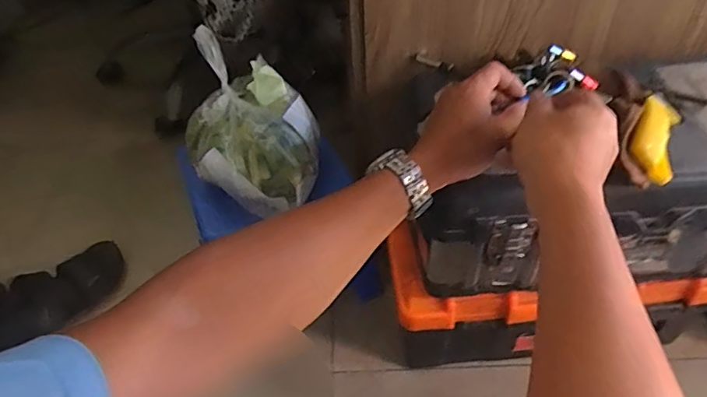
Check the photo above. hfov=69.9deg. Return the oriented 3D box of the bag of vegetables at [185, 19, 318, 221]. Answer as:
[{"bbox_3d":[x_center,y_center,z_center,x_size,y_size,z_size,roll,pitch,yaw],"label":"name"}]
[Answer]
[{"bbox_3d":[-0.135,-0.097,0.658,0.176,0.151,0.141,20,50,21],"label":"bag of vegetables"}]

